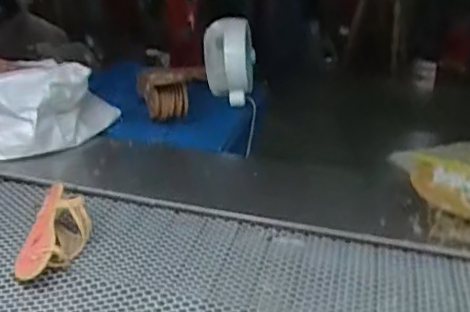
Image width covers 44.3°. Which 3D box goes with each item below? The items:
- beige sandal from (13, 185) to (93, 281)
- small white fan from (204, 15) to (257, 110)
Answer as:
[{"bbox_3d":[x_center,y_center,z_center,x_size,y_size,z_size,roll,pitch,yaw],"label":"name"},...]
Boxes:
[{"bbox_3d":[-0.309,0.125,0.985,0.101,0.059,0.207,2,24,-1],"label":"beige sandal"},{"bbox_3d":[-0.016,-0.283,1.693,0.153,0.204,0.197,2,25,1],"label":"small white fan"}]

